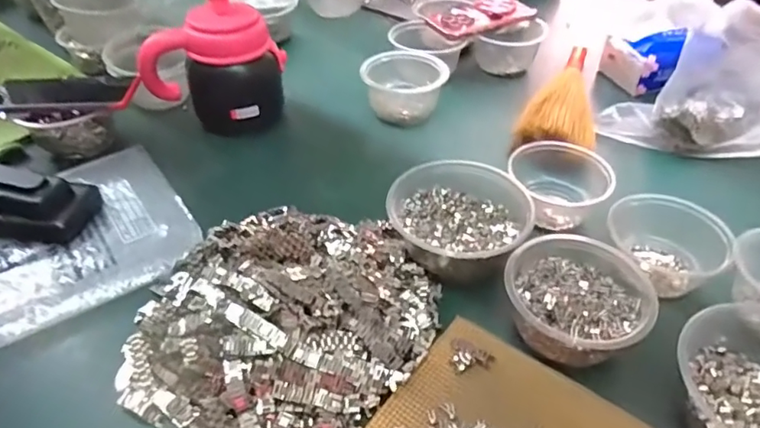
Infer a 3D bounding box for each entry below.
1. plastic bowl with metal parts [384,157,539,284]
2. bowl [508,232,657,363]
[{"bbox_3d":[0.079,0.000,0.528,0.131,0.051,0.135,-1,42,1],"label":"plastic bowl with metal parts"},{"bbox_3d":[0.161,0.073,0.446,0.110,0.055,0.100,-1,42,1],"label":"bowl"}]

